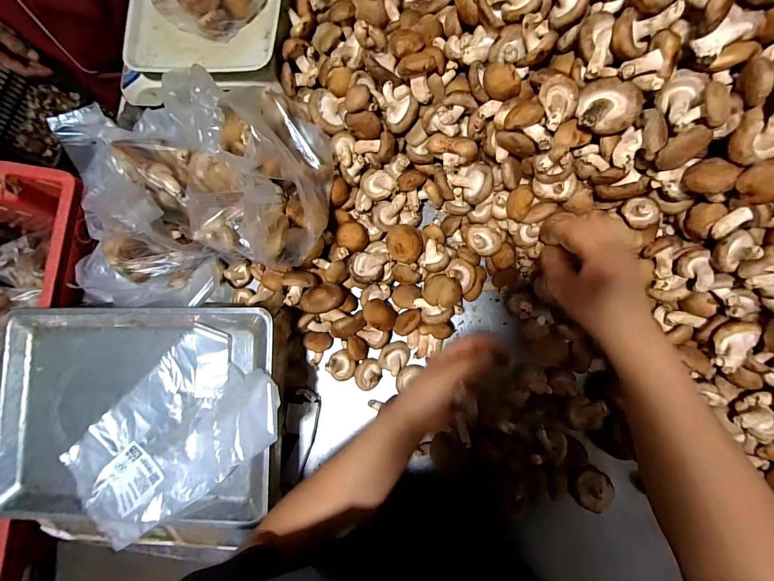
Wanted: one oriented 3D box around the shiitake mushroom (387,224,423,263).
[{"bbox_3d":[0.024,-0.062,0.476,0.047,0.022,0.048,0,84,4],"label":"shiitake mushroom"}]

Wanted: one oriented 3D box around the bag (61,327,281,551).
[{"bbox_3d":[-0.251,0.163,0.416,0.267,0.041,0.162,-37,83,-1],"label":"bag"}]

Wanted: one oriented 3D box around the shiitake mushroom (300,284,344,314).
[{"bbox_3d":[-0.088,0.011,0.488,0.056,0.030,0.039,-4,83,4],"label":"shiitake mushroom"}]

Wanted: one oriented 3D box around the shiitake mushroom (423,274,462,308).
[{"bbox_3d":[0.073,0.000,0.470,0.049,0.025,0.042,9,84,5],"label":"shiitake mushroom"}]

